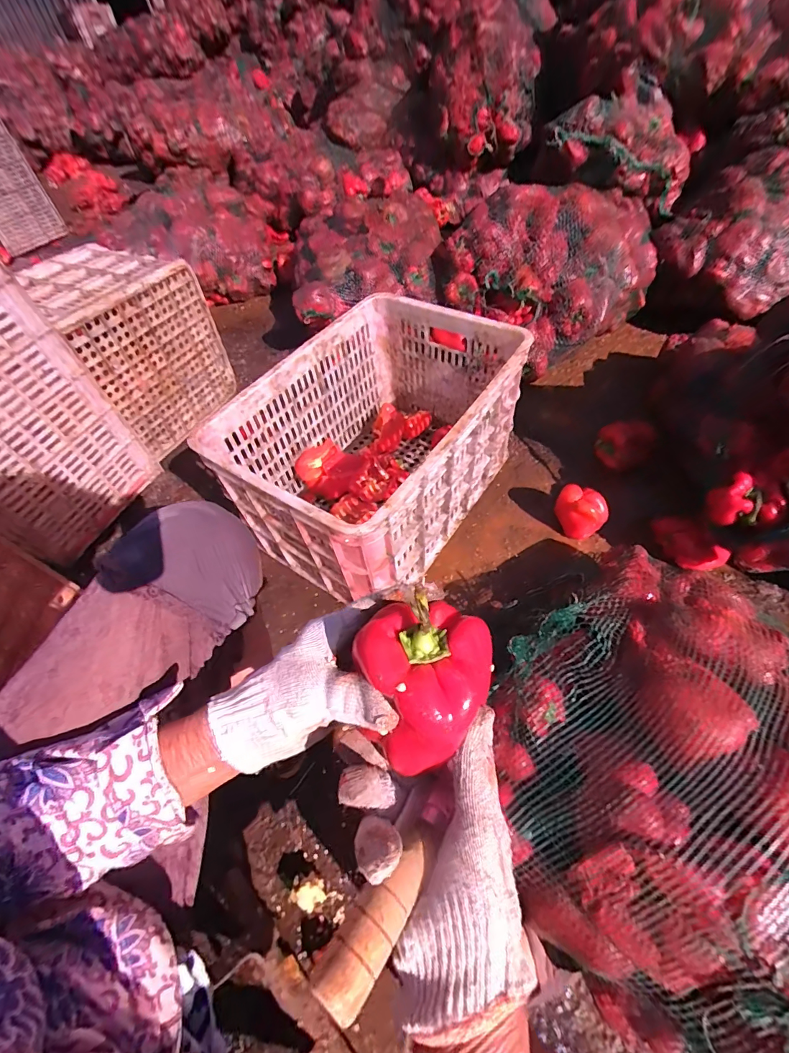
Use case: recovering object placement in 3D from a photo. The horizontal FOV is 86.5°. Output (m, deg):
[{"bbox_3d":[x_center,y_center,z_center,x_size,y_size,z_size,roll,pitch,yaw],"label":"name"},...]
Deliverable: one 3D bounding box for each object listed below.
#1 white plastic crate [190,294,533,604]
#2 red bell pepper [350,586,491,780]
[{"bbox_3d":[-0.023,-0.151,0.784,0.349,0.286,0.515,28,62,23],"label":"white plastic crate"},{"bbox_3d":[0.016,0.089,0.252,0.076,0.079,0.088,33,64,25],"label":"red bell pepper"}]

